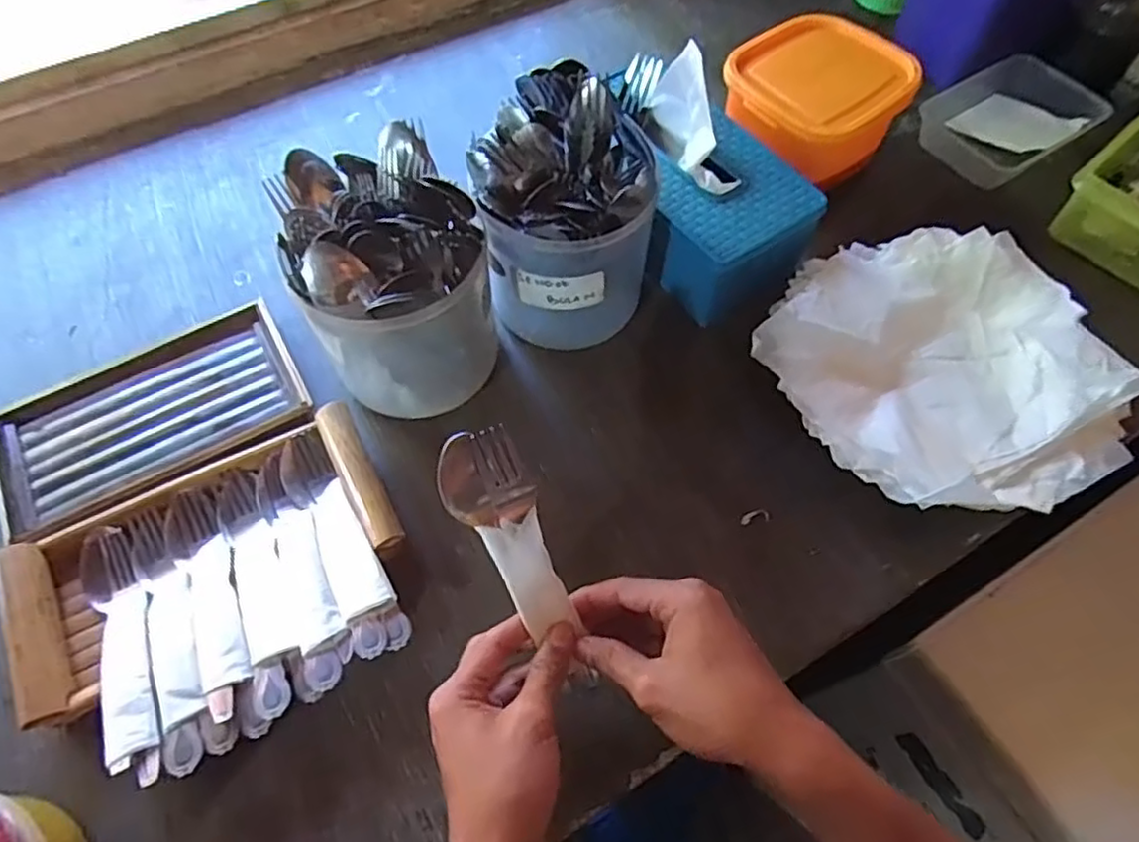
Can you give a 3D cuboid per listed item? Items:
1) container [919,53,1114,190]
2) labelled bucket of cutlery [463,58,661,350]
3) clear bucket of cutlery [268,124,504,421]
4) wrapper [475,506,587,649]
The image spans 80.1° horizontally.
[{"bbox_3d":[0.449,-0.312,0.696,0.157,0.050,0.119,-29,65,-16],"label":"container"},{"bbox_3d":[-0.007,-0.145,0.525,0.125,0.183,0.136,0,61,0],"label":"labelled bucket of cutlery"},{"bbox_3d":[-0.129,-0.100,0.510,0.121,0.169,0.150,-22,64,-13],"label":"clear bucket of cutlery"},{"bbox_3d":[-0.021,0.092,0.396,0.032,0.011,0.076,-26,97,-15],"label":"wrapper"}]

